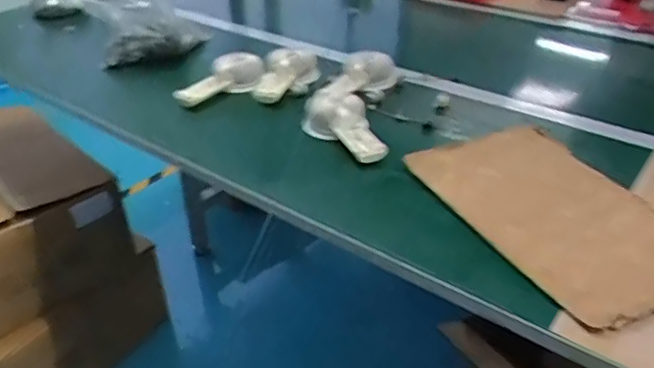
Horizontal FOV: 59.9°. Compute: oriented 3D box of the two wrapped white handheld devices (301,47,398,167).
[{"bbox_3d":[0.039,-0.136,0.862,0.124,0.045,0.309,5,34,8],"label":"two wrapped white handheld devices"}]

